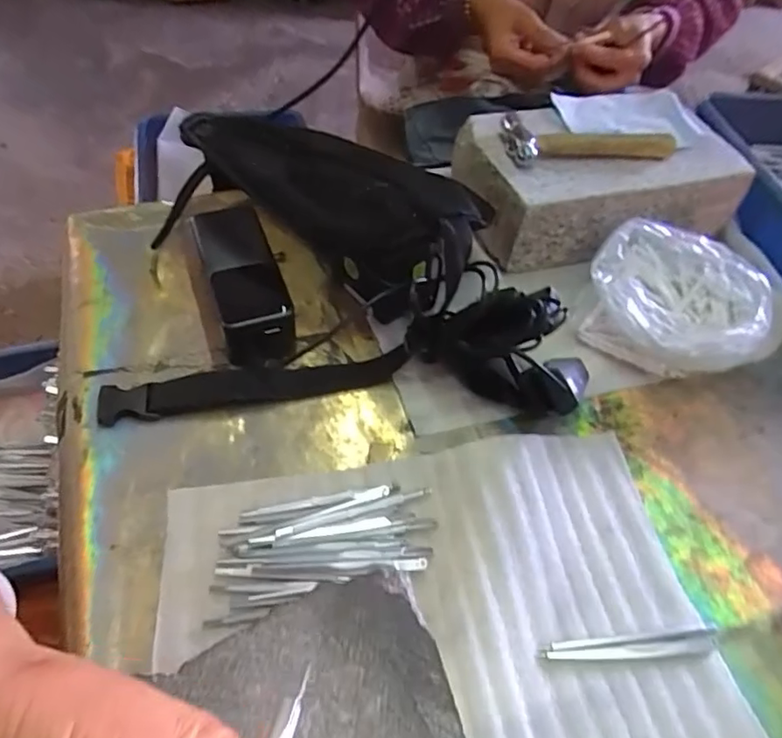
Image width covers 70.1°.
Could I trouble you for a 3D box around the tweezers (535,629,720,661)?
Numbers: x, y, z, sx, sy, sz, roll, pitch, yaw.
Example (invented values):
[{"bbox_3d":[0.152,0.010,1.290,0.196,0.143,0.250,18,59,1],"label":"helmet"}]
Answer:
[{"bbox_3d":[0.140,0.162,0.325,0.107,0.004,0.013,-2,54,-6],"label":"tweezers"}]

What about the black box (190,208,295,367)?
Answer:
[{"bbox_3d":[-0.116,-0.065,0.440,0.053,0.052,0.138,-16,57,-16],"label":"black box"}]

